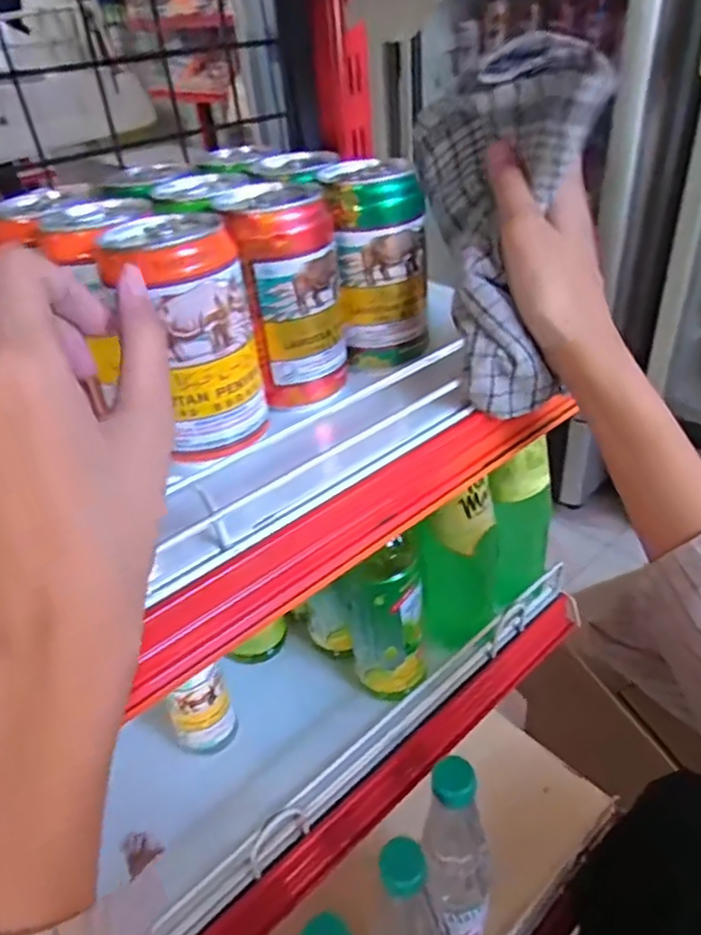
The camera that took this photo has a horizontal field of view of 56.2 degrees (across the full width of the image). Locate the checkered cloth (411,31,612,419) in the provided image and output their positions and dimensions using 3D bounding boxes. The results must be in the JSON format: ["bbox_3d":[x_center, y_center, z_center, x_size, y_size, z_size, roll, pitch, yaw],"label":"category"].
[{"bbox_3d":[0.084,-0.135,0.360,0.073,0.162,0.126,-7,36,-4],"label":"checkered cloth"}]

